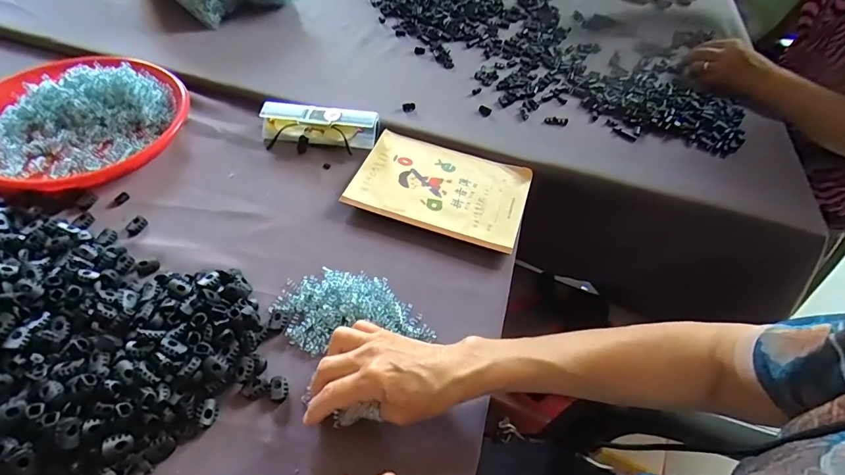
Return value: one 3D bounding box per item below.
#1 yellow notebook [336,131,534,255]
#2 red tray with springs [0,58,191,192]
[{"bbox_3d":[0.023,-0.062,0.551,0.205,0.012,0.138,17,52,8],"label":"yellow notebook"},{"bbox_3d":[-0.434,-0.148,0.558,0.235,0.043,0.220,-6,53,-10],"label":"red tray with springs"}]

